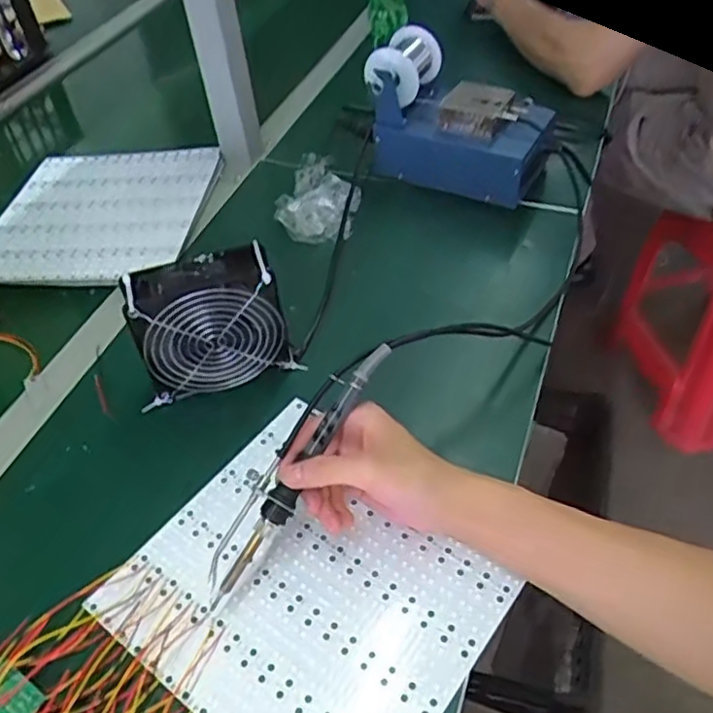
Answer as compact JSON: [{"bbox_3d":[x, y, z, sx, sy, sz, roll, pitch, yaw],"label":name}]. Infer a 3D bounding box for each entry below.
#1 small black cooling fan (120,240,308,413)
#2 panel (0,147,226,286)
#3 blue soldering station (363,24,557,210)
[{"bbox_3d":[-0.122,-0.026,0.570,0.128,0.115,0.053,-13,47,-7],"label":"small black cooling fan"},{"bbox_3d":[-0.296,-0.173,0.789,0.247,0.012,0.253,1,46,10],"label":"panel"},{"bbox_3d":[0.113,-0.267,0.749,0.190,0.124,0.120,18,53,20],"label":"blue soldering station"}]

